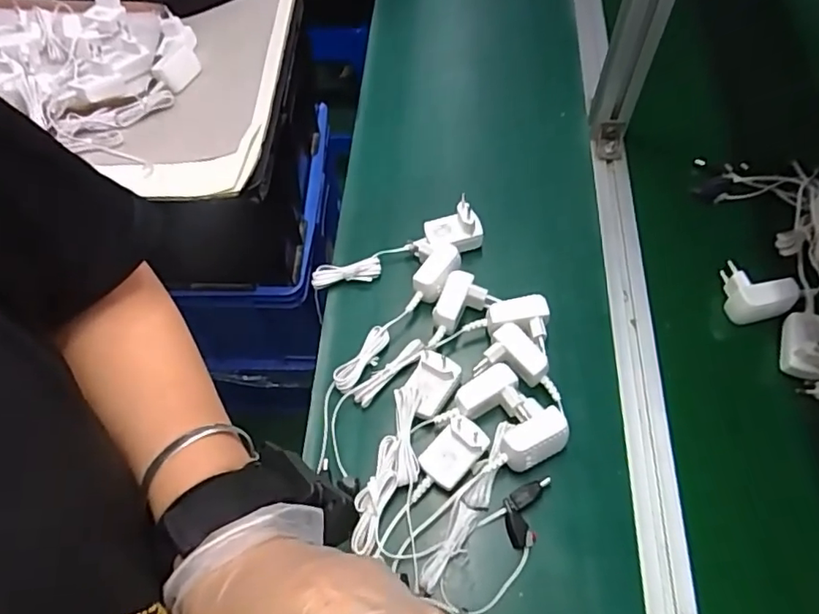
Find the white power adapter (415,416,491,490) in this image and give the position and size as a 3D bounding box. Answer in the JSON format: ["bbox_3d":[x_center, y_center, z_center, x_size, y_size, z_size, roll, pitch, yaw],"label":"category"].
[{"bbox_3d":[0.038,0.126,0.495,0.040,0.036,0.055,36,68,20],"label":"white power adapter"}]

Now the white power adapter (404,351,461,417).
[{"bbox_3d":[0.020,0.073,0.526,0.037,0.031,0.053,27,65,17],"label":"white power adapter"}]

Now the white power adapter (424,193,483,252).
[{"bbox_3d":[0.047,-0.086,0.616,0.059,0.037,0.043,-14,61,-5],"label":"white power adapter"}]

